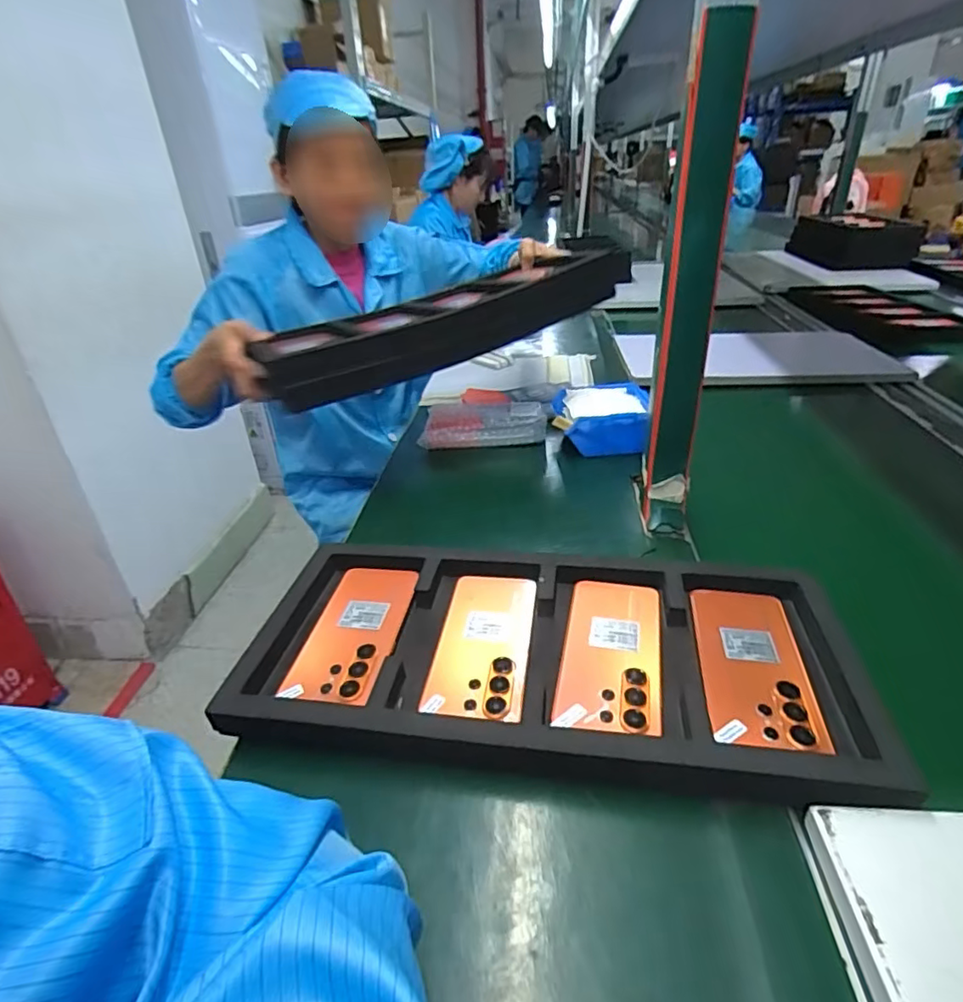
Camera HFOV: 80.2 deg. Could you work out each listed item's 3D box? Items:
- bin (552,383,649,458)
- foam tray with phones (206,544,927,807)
[{"bbox_3d":[0.177,-0.117,0.849,0.131,0.068,0.125,-1,31,5],"label":"bin"},{"bbox_3d":[0.055,0.125,0.475,0.480,0.035,0.212,2,31,9],"label":"foam tray with phones"}]

